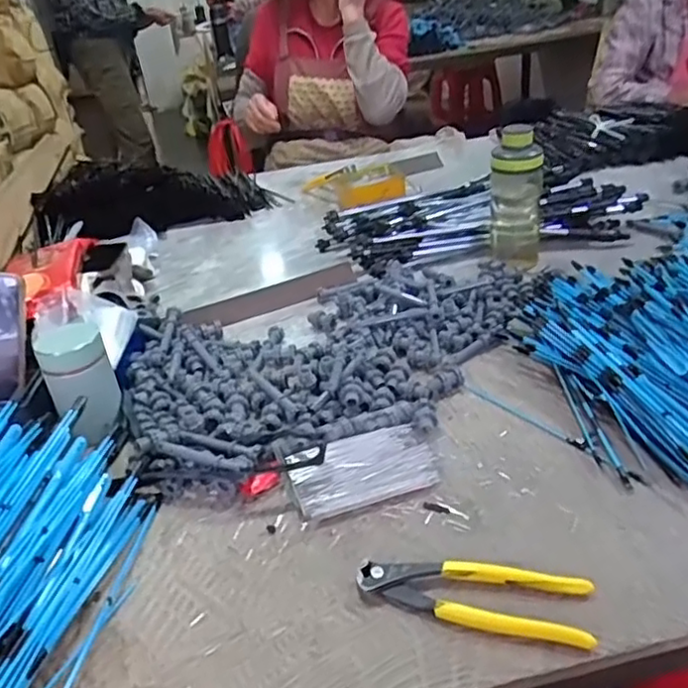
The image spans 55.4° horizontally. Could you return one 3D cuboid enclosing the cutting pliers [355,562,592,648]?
[{"bbox_3d":[0.093,0.187,0.481,0.165,0.020,0.052,2,32,14],"label":"cutting pliers"}]

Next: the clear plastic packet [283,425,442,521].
[{"bbox_3d":[0.017,0.116,0.609,0.131,0.013,0.076,-13,42,-14],"label":"clear plastic packet"}]

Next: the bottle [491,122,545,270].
[{"bbox_3d":[0.235,-0.201,0.895,0.068,0.167,0.060,2,32,14],"label":"bottle"}]

